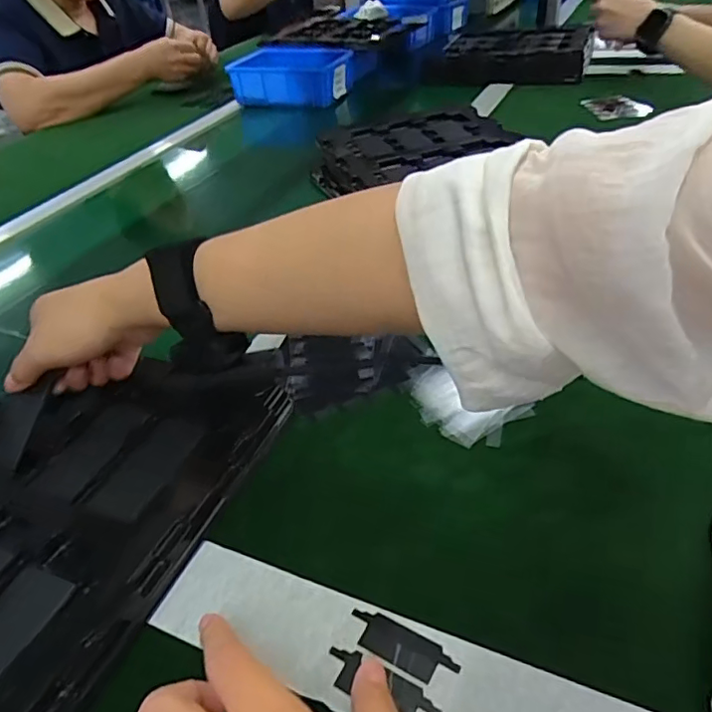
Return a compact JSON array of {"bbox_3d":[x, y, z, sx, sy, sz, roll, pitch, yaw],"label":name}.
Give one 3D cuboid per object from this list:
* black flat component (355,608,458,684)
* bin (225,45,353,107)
[{"bbox_3d":[0.021,0.137,0.270,0.053,0.004,0.018,16,44,26],"label":"black flat component"},{"bbox_3d":[-0.111,-0.507,1.028,0.205,0.058,0.155,10,41,20],"label":"bin"}]

